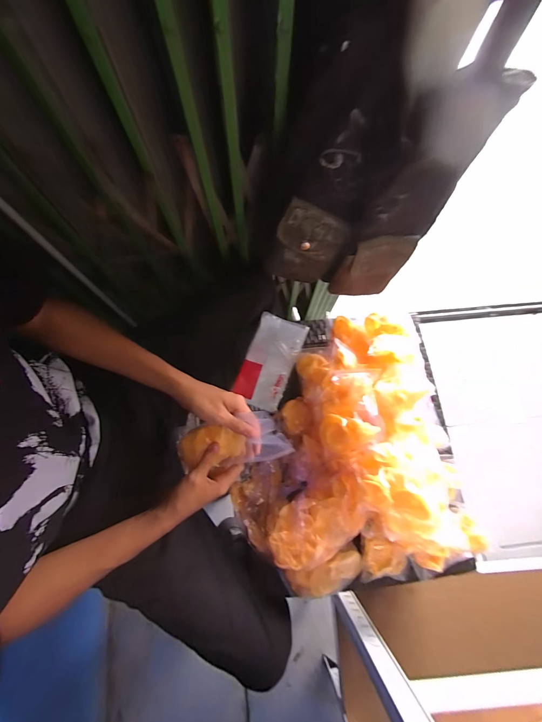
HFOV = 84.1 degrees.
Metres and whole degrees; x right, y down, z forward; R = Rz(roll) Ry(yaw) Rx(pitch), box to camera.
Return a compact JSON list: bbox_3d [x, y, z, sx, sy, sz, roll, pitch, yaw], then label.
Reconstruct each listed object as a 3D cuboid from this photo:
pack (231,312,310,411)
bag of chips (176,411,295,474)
[{"bbox_3d":[-0.002,-0.003,0.669,0.107,0.026,0.206,20,76,4],"label":"pack"},{"bbox_3d":[-0.060,0.121,0.450,0.190,0.044,0.071,-12,76,23],"label":"bag of chips"}]

